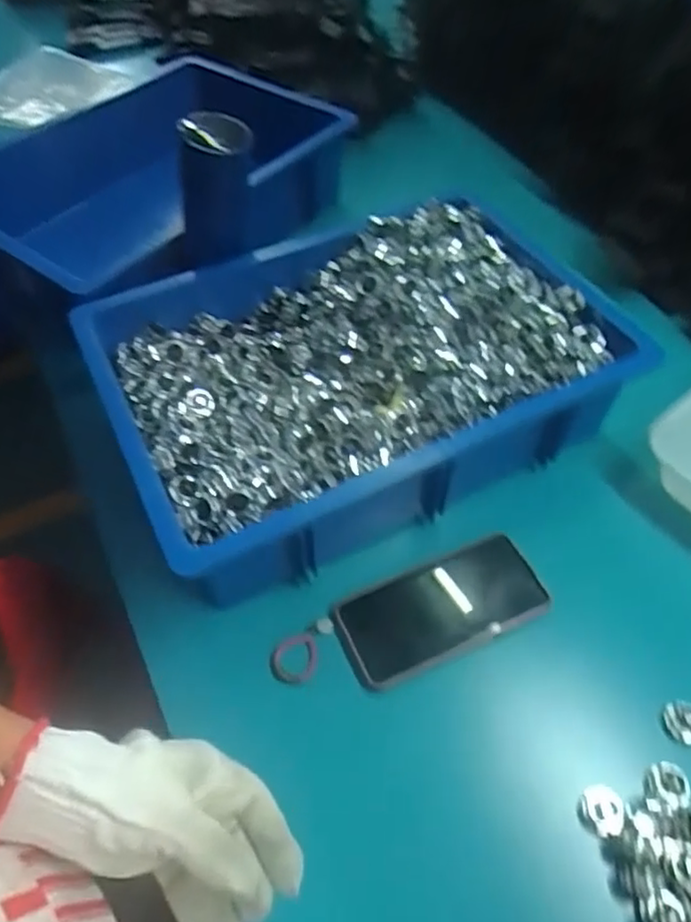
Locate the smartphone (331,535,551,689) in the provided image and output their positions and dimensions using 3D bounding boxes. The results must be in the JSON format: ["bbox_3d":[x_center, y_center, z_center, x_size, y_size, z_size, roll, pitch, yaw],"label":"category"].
[{"bbox_3d":[0.077,0.120,0.532,0.167,0.017,0.078,-22,58,-15],"label":"smartphone"}]

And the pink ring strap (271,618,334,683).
[{"bbox_3d":[-0.035,0.150,0.518,0.034,0.008,0.060,22,56,19],"label":"pink ring strap"}]

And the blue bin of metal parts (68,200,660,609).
[{"bbox_3d":[0.018,-0.084,0.626,0.445,0.114,0.320,-22,54,-14],"label":"blue bin of metal parts"}]

